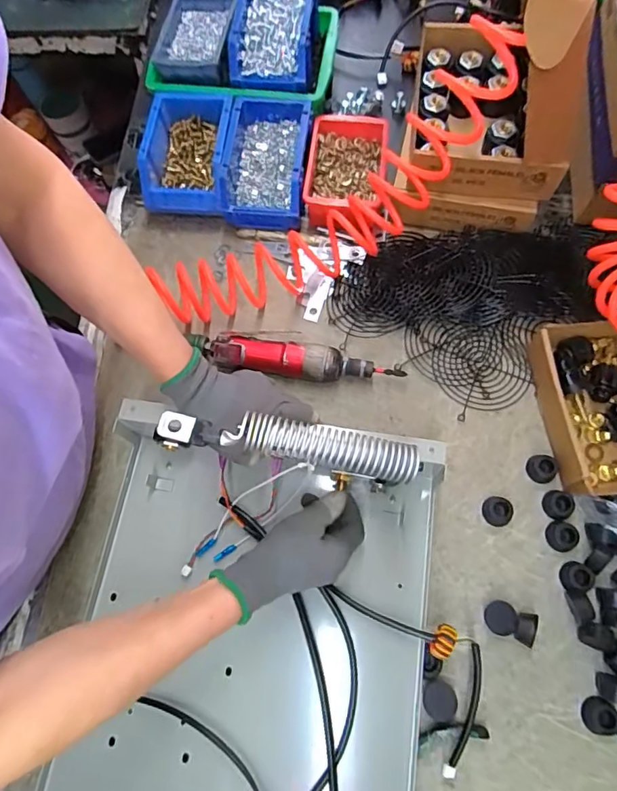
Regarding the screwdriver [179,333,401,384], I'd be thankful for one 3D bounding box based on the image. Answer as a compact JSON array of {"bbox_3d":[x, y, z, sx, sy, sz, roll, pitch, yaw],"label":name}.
[{"bbox_3d":[-0.016,-0.044,0.573,0.237,0.034,0.047,7,70,6],"label":"screwdriver"}]

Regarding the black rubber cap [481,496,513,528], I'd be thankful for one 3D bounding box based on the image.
[{"bbox_3d":[0.198,0.122,0.517,0.027,0.013,0.031,-17,70,-3],"label":"black rubber cap"}]

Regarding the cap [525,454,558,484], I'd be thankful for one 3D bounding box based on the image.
[{"bbox_3d":[0.250,0.078,0.528,0.027,0.017,0.029,-1,70,3],"label":"cap"}]

